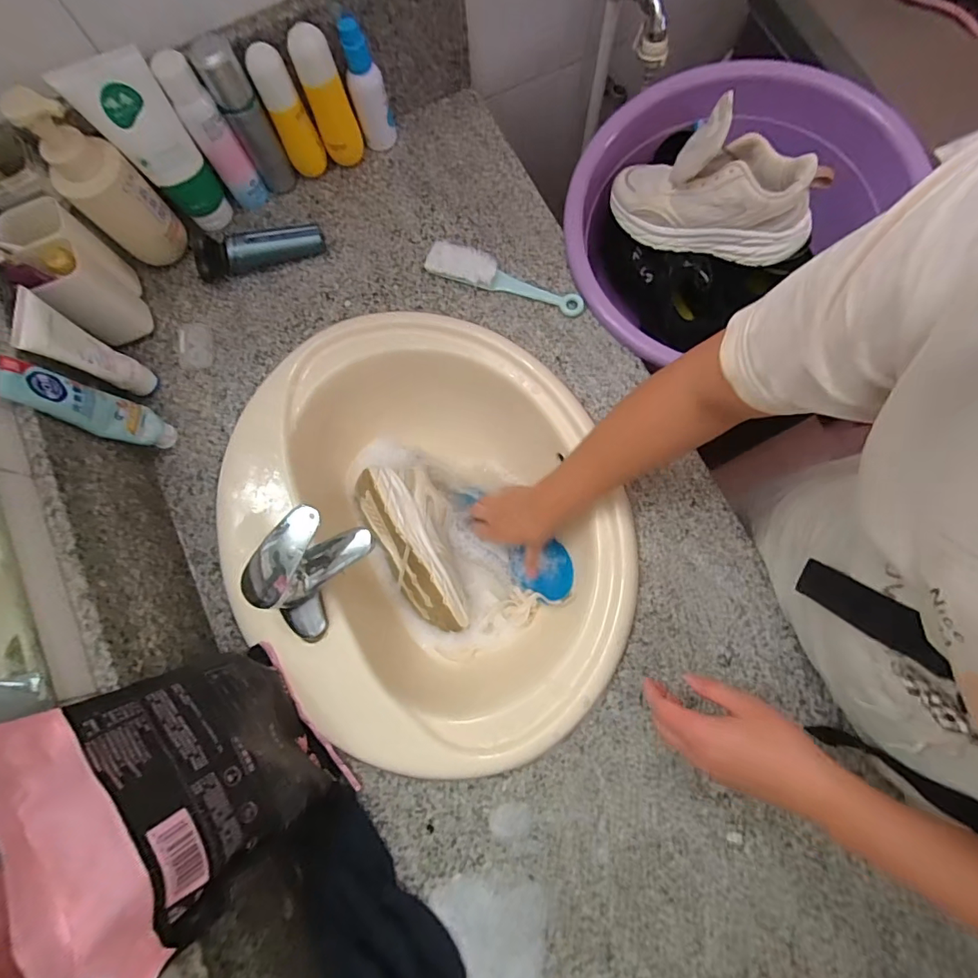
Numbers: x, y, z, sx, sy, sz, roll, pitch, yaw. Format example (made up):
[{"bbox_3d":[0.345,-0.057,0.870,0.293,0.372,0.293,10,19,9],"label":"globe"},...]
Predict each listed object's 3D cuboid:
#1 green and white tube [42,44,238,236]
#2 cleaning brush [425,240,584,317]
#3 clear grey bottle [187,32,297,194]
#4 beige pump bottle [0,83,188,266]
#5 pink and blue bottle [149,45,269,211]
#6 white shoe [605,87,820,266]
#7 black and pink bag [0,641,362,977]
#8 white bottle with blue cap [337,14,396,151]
[{"bbox_3d":[-0.374,-0.383,0.546,0.080,0.189,0.039,-33,80,-5],"label":"green and white tube"},{"bbox_3d":[0.022,-0.269,0.595,0.203,0.028,0.044,19,79,5],"label":"cleaning brush"},{"bbox_3d":[-0.286,-0.437,0.568,0.044,0.167,0.045,-33,80,-5],"label":"clear grey bottle"},{"bbox_3d":[-0.424,-0.333,0.534,0.058,0.188,0.077,41,82,8],"label":"beige pump bottle"},{"bbox_3d":[-0.322,-0.414,0.562,0.045,0.156,0.036,-30,80,-5],"label":"pink and blue bottle"},{"bbox_3d":[0.279,-0.369,0.584,0.237,0.119,0.102,20,80,5],"label":"white shoe"},{"bbox_3d":[-0.238,0.234,0.389,0.096,0.249,0.186,-36,80,-6],"label":"black and pink bag"},{"bbox_3d":[-0.150,-0.498,0.591,0.046,0.134,0.046,-13,79,-2],"label":"white bottle with blue cap"}]

